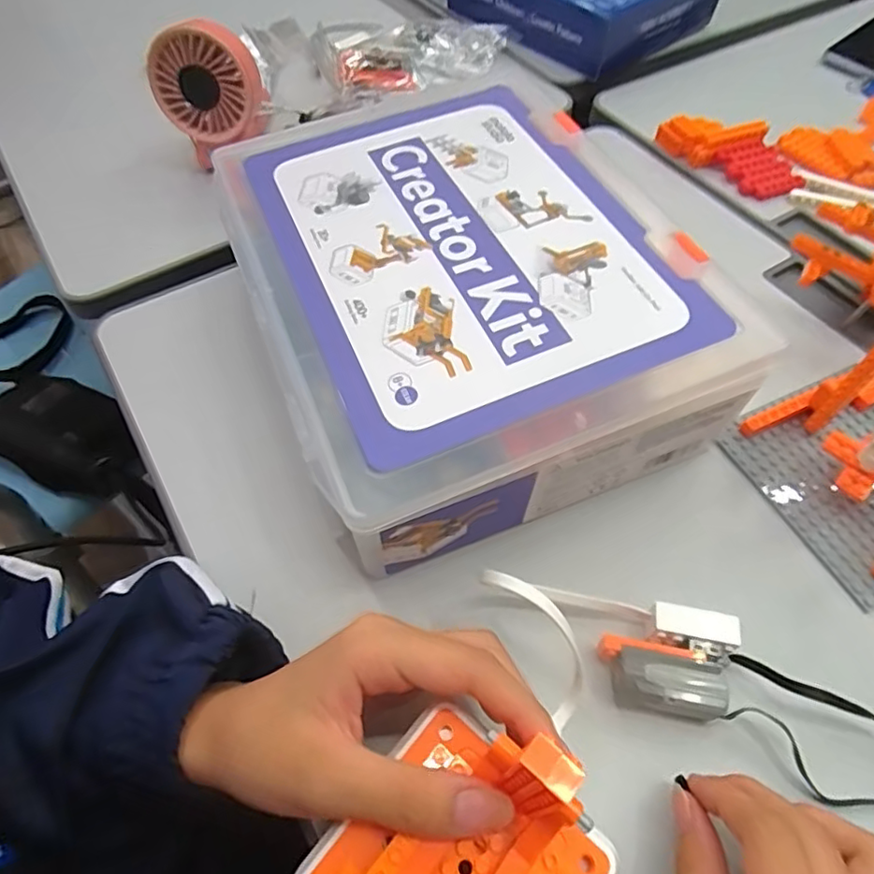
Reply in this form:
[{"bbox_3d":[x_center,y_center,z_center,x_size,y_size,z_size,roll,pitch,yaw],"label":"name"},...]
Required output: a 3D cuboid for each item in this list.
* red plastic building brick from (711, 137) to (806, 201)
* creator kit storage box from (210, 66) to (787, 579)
[{"bbox_3d":[0.278,-0.230,0.510,0.055,0.008,0.058,-23,75,-10],"label":"red plastic building brick"},{"bbox_3d":[0.012,-0.093,0.358,0.235,0.073,0.284,-18,60,-12],"label":"creator kit storage box"}]

